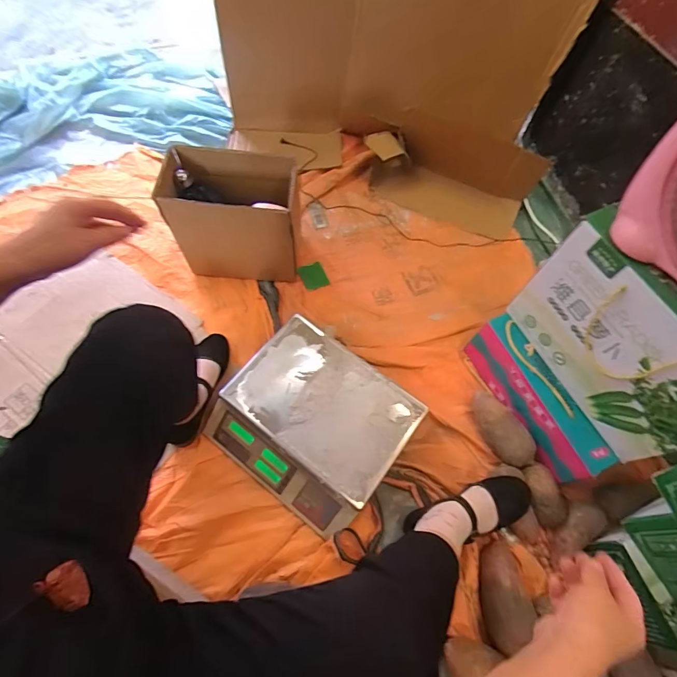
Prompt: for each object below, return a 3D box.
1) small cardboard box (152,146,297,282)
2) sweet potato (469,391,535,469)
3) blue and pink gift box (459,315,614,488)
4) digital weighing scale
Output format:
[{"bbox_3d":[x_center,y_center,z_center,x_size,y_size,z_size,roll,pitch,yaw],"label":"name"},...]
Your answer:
[{"bbox_3d":[-0.227,-0.261,0.907,0.265,0.256,0.152,6,62,-1],"label":"small cardboard box"},{"bbox_3d":[0.338,0.182,0.819,0.085,0.070,0.161,-19,66,-12],"label":"sweet potato"},{"bbox_3d":[0.389,0.125,0.822,0.074,0.132,0.333,-22,66,-14],"label":"blue and pink gift box"},{"bbox_3d":[-0.049,0.164,0.787,0.328,0.103,0.286,35,66,14],"label":"digital weighing scale"}]

